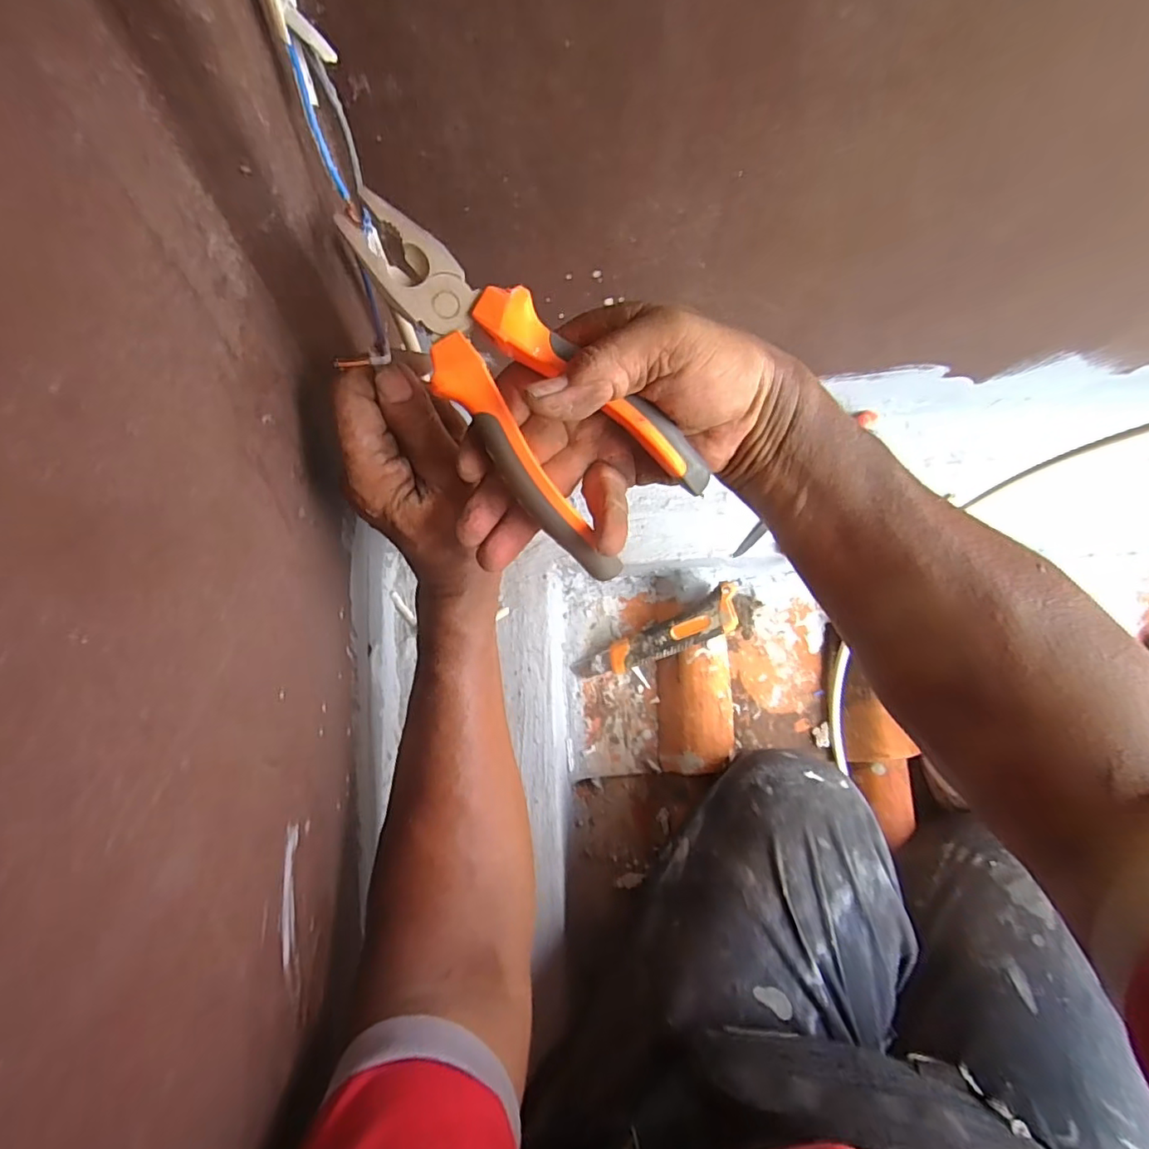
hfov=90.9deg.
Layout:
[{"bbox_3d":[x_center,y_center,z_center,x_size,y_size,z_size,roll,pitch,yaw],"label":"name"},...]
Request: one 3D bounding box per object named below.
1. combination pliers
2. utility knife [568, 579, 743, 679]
[{"bbox_3d":[-0.021,-0.087,0.255,0.069,0.025,0.186,-43,102,-15],"label":"combination pliers"},{"bbox_3d":[0.076,0.060,0.530,0.166,0.015,0.040,-26,73,13],"label":"utility knife"}]

